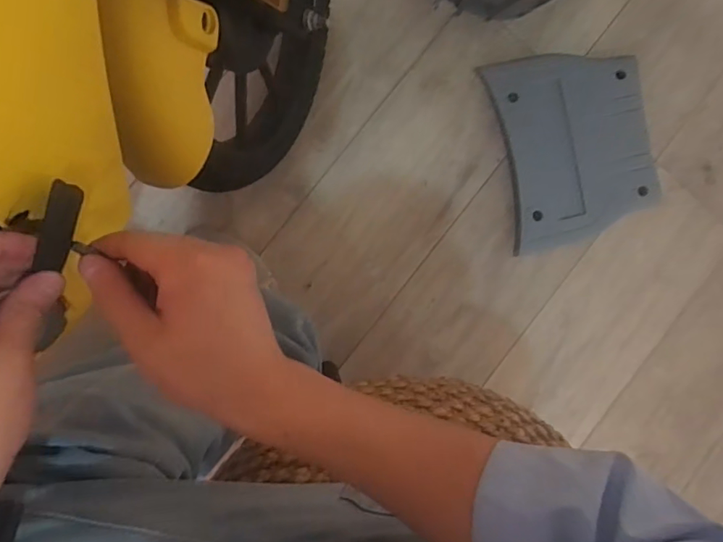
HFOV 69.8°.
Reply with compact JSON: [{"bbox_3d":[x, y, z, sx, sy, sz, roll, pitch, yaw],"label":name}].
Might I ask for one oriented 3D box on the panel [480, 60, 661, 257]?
[{"bbox_3d":[0.338,-0.195,0.809,0.239,0.070,0.294,-13,95,-8],"label":"panel"}]

